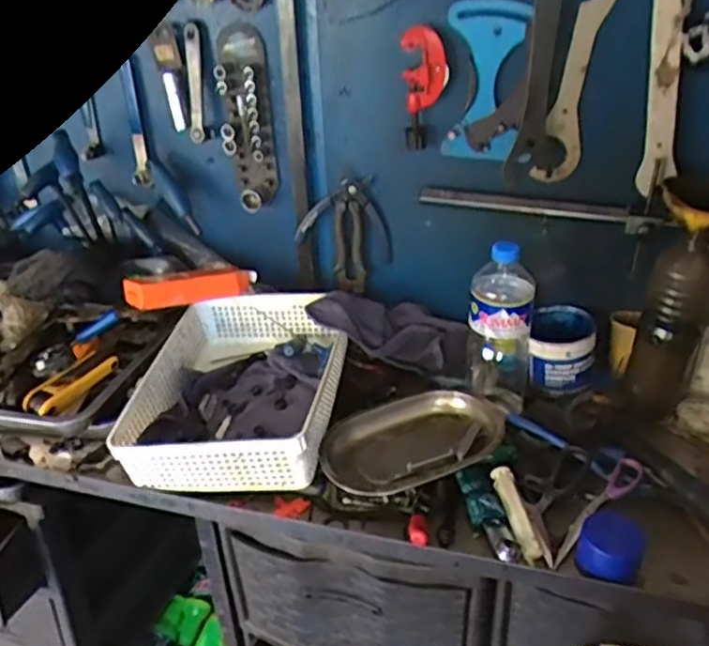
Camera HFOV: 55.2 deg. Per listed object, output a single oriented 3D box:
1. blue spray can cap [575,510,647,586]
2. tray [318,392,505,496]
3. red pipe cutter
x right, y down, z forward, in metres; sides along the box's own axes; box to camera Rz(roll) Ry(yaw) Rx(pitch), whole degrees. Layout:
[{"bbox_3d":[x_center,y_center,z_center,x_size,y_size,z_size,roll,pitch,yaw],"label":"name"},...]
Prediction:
[{"bbox_3d":[0.265,0.234,0.704,0.065,0.052,0.061,-2,31,1],"label":"blue spray can cap"},{"bbox_3d":[0.070,0.145,0.833,0.226,0.035,0.152,-10,32,-12],"label":"tray"},{"bbox_3d":[0.092,-0.307,0.896,0.056,0.155,0.027,11,33,21],"label":"red pipe cutter"}]

